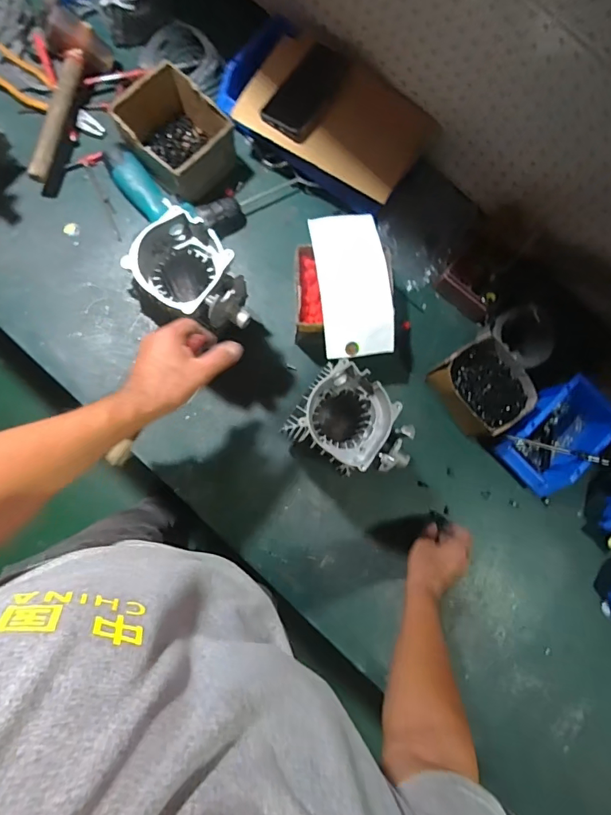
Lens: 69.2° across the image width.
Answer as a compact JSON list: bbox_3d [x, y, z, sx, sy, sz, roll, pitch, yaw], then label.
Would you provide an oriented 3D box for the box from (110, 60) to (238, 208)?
[{"bbox_3d":[-0.214,-0.448,0.740,0.156,0.096,0.147,45,80,0],"label":"box"}]

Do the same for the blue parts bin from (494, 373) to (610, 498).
[{"bbox_3d":[0.429,0.040,0.763,0.196,0.073,0.138,-43,89,-10],"label":"blue parts bin"}]

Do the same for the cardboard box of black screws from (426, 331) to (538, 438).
[{"bbox_3d":[0.290,-0.035,0.743,0.130,0.079,0.154,-35,88,-10],"label":"cardboard box of black screws"}]

